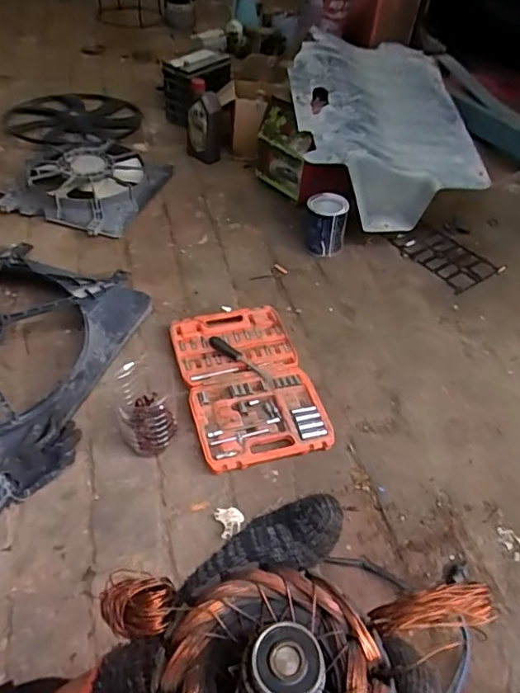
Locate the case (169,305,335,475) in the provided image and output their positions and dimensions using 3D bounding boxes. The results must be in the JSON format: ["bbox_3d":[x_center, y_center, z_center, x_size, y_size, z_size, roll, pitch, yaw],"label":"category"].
[{"bbox_3d":[-0.030,0.067,1.076,0.246,0.030,0.391,-11,50,-15],"label":"case"}]

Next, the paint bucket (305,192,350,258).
[{"bbox_3d":[0.173,-0.321,1.377,0.104,0.130,0.114,3,48,-3],"label":"paint bucket"}]

